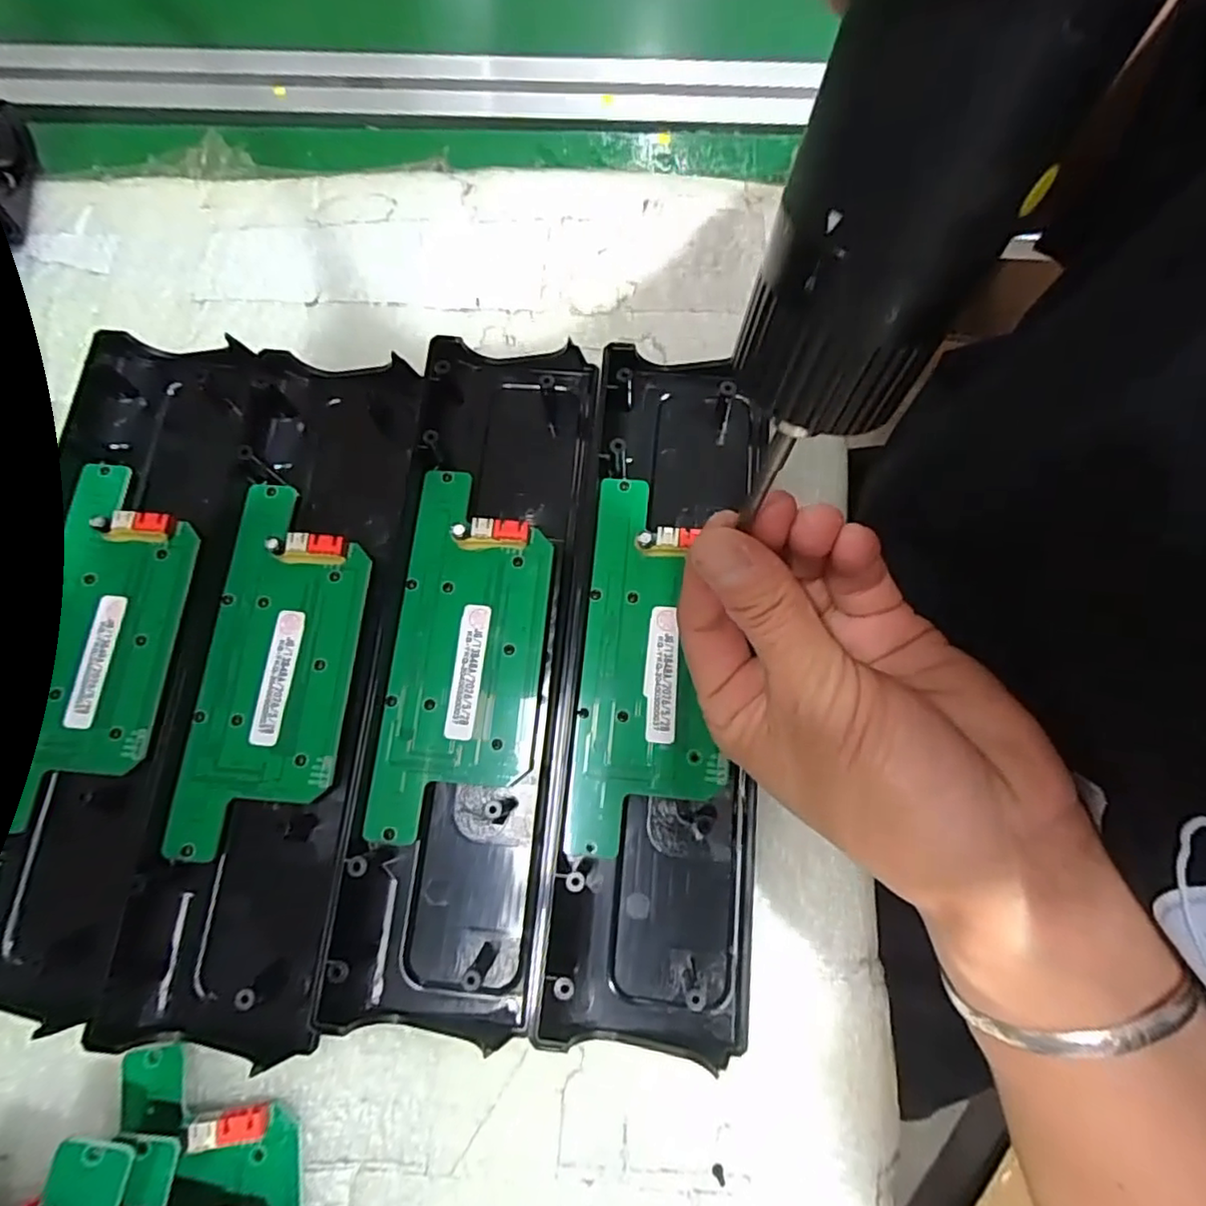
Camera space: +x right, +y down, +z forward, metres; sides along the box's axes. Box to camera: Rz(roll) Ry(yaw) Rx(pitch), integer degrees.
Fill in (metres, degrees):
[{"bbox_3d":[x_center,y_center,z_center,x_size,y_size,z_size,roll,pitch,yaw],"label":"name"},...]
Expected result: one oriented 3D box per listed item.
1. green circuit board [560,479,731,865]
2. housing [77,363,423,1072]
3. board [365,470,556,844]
[{"bbox_3d":[0.018,0.020,0.230,0.051,0.014,0.134,5,75,2],"label":"green circuit board"},{"bbox_3d":[-0.120,0.021,0.233,0.069,0.014,0.246,4,75,1],"label":"housing"},{"bbox_3d":[-0.049,0.017,0.232,0.054,0.013,0.132,5,75,2],"label":"board"}]

